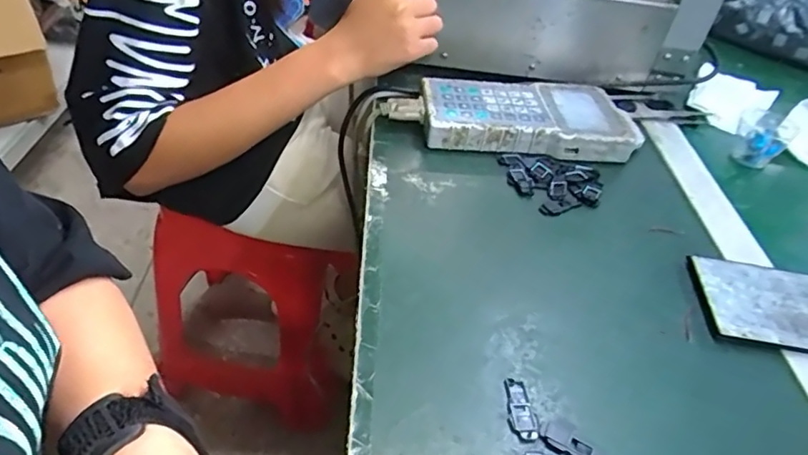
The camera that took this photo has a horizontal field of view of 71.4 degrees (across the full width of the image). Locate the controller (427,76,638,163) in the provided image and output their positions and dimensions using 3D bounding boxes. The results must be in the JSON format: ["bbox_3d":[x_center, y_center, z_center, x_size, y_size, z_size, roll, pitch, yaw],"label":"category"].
[{"bbox_3d":[0.127,-0.112,0.573,0.217,0.034,0.105,4,42,-8],"label":"controller"}]

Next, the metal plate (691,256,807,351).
[{"bbox_3d":[0.320,0.066,0.428,0.184,0.012,0.078,9,42,1],"label":"metal plate"}]

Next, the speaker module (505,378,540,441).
[{"bbox_3d":[0.071,0.109,0.340,0.017,0.004,0.040,4,42,-4],"label":"speaker module"}]

